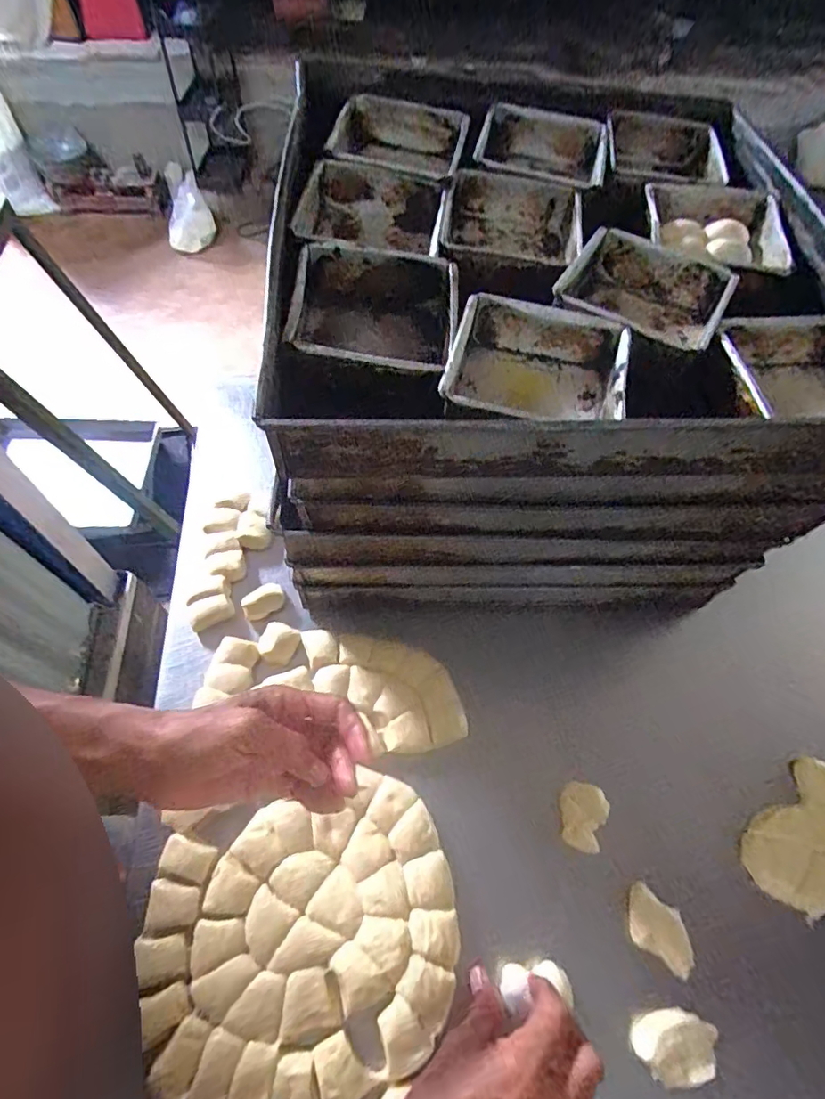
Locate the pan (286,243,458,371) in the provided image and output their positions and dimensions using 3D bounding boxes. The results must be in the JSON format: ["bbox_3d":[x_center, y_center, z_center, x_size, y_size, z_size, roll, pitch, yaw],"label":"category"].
[{"bbox_3d":[-0.029,-0.172,0.403,0.119,0.052,0.130,5,59,0],"label":"pan"}]

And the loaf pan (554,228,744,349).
[{"bbox_3d":[0.182,-0.197,0.432,0.116,0.051,0.124,29,62,14],"label":"loaf pan"}]

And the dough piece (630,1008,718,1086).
[{"bbox_3d":[0.199,0.370,0.391,0.065,0.014,0.040,-5,60,-6],"label":"dough piece"}]

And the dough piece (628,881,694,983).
[{"bbox_3d":[0.202,0.308,0.426,0.056,0.010,0.040,33,63,15],"label":"dough piece"}]

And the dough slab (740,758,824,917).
[{"bbox_3d":[0.379,0.249,0.476,0.182,0.010,0.089,-26,64,-17],"label":"dough slab"}]

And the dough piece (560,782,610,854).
[{"bbox_3d":[0.151,0.235,0.467,0.041,0.021,0.053,21,61,9],"label":"dough piece"}]

